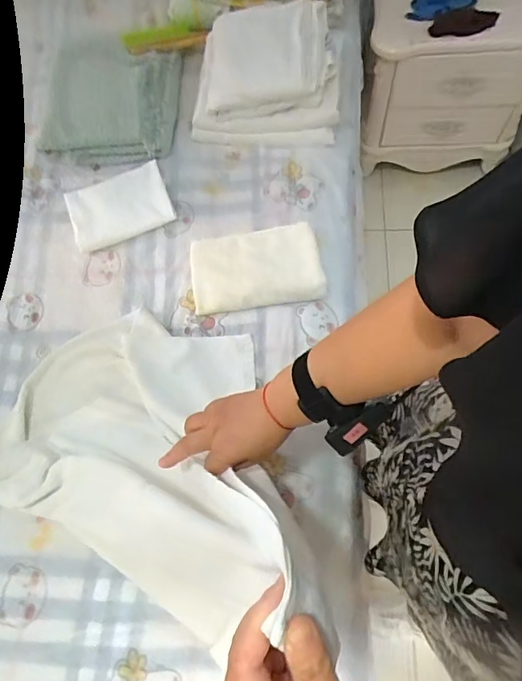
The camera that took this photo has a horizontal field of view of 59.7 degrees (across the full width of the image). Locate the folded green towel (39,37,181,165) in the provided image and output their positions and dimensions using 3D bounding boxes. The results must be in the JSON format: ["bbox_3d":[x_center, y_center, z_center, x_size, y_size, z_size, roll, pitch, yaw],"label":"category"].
[{"bbox_3d":[-0.322,-0.525,0.981,0.282,0.076,0.284,2,69,6],"label":"folded green towel"}]

